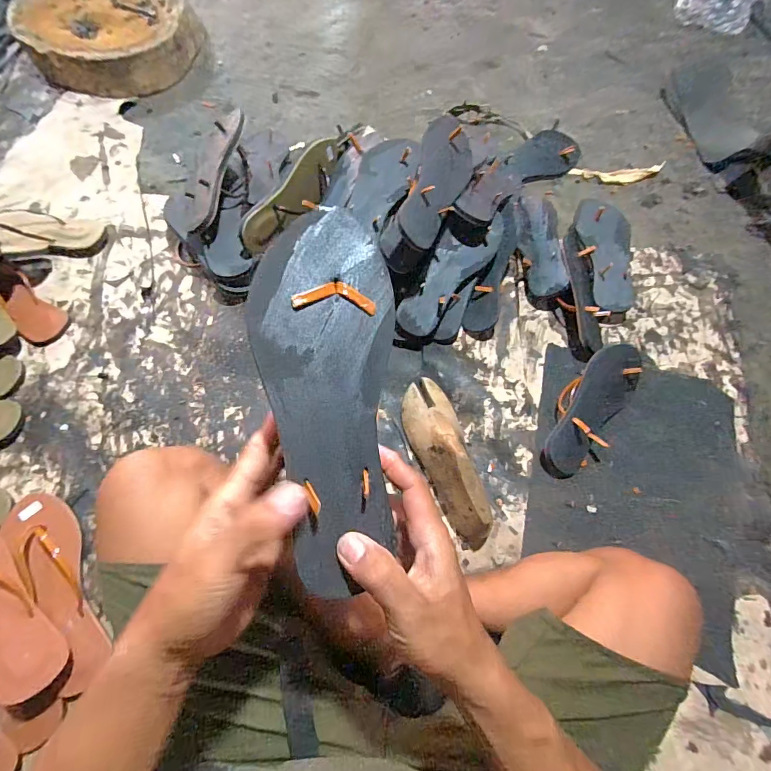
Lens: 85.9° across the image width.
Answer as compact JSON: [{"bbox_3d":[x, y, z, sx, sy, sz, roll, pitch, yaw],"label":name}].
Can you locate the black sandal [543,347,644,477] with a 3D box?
[{"bbox_3d":[0.325,0.027,0.649,0.091,0.039,0.265,32,72,12],"label":"black sandal"}]

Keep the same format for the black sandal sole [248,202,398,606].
[{"bbox_3d":[-0.036,0.008,0.268,0.085,0.025,0.242,-3,89,-1],"label":"black sandal sole"}]

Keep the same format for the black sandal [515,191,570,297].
[{"bbox_3d":[0.278,-0.268,0.759,0.075,0.043,0.222,2,69,1],"label":"black sandal"}]

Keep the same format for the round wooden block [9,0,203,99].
[{"bbox_3d":[-0.626,-0.814,0.945,0.363,0.085,0.392,1,68,-2],"label":"round wooden block"}]

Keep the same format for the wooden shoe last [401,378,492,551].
[{"bbox_3d":[0.085,0.101,0.598,0.081,0.071,0.256,-13,69,-5],"label":"wooden shoe last"}]

